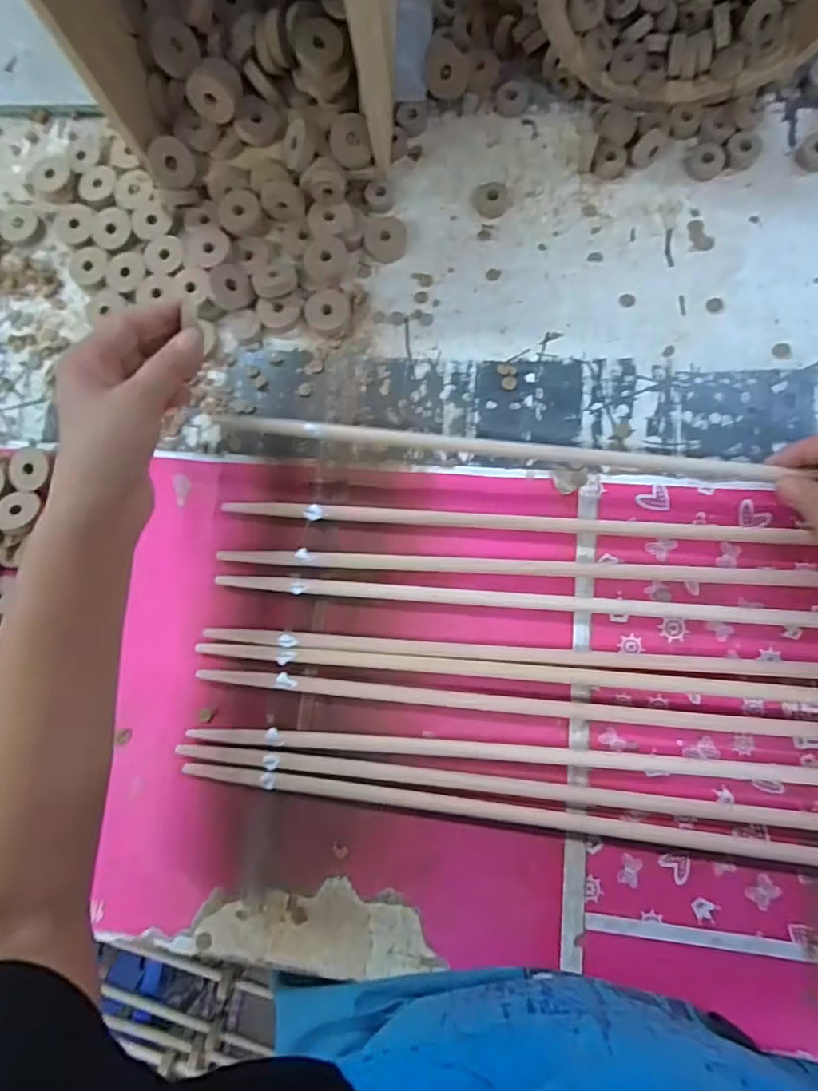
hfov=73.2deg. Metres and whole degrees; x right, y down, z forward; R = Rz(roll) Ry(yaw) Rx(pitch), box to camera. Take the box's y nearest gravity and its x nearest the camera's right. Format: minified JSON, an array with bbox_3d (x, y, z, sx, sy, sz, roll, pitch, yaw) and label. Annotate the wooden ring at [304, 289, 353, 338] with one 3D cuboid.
[{"bbox_3d":[-0.065,-0.186,0.440,0.036,0.005,0.037,-1,81,5],"label":"wooden ring"}]

